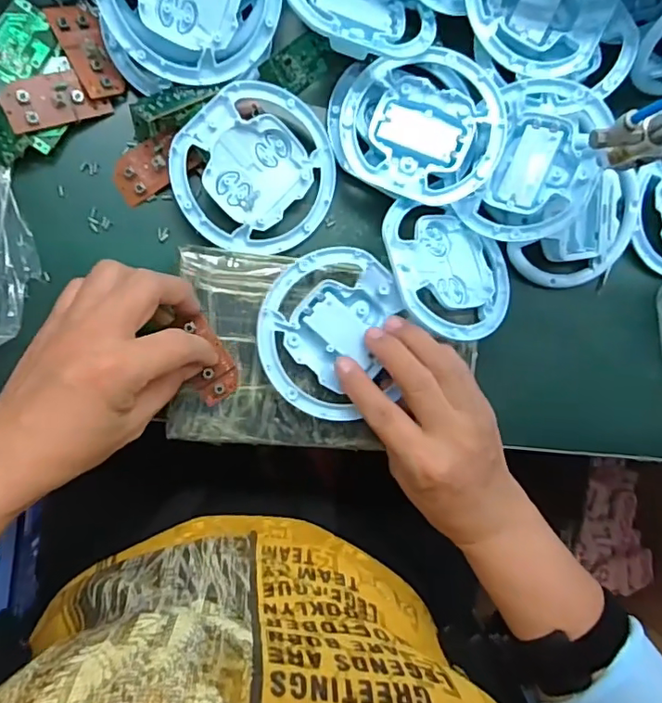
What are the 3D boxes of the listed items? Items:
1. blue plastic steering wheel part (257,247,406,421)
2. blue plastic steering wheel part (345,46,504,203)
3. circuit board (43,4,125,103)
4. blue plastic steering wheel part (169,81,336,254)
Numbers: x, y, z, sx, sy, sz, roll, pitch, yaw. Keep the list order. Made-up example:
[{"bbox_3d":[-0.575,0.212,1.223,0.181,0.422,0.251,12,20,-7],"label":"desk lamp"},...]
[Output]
[{"bbox_3d":[0.003,-0.012,0.349,0.092,0.018,0.099,0,93,-9],"label":"blue plastic steering wheel part"},{"bbox_3d":[0.061,-0.150,0.362,0.101,0.027,0.100,0,93,-9],"label":"blue plastic steering wheel part"},{"bbox_3d":[-0.153,-0.189,0.344,0.027,0.005,0.060,-26,93,-22],"label":"circuit board"},{"bbox_3d":[-0.048,-0.116,0.359,0.102,0.021,0.098,0,93,-9],"label":"blue plastic steering wheel part"}]

